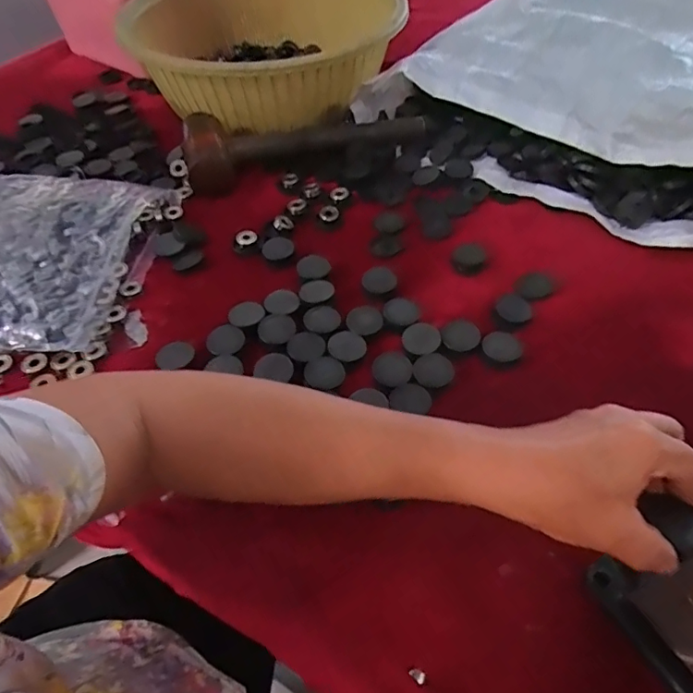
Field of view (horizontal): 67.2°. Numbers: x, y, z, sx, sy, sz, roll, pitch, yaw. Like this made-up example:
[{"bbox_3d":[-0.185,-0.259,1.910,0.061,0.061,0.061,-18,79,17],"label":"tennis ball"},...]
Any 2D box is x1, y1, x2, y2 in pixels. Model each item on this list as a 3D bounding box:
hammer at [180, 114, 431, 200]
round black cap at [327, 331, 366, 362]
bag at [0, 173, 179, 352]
[{"bbox_3d":[-0.054,-0.269,0.648,0.299,0.053,0.089,-19,54,-8],"label":"hammer"},{"bbox_3d":[0.000,0.000,0.457,0.032,0.005,0.031,-1,50,1],"label":"round black cap"},{"bbox_3d":[-0.352,-0.108,0.547,0.274,0.052,0.245,7,50,8],"label":"bag"}]

